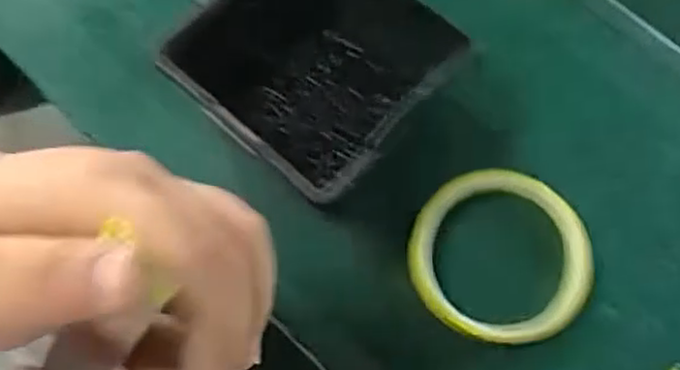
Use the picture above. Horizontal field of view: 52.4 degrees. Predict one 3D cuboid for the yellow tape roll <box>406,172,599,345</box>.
[{"bbox_3d":[0.082,0.036,0.352,0.090,0.017,0.086,1,67,-3],"label":"yellow tape roll"}]

